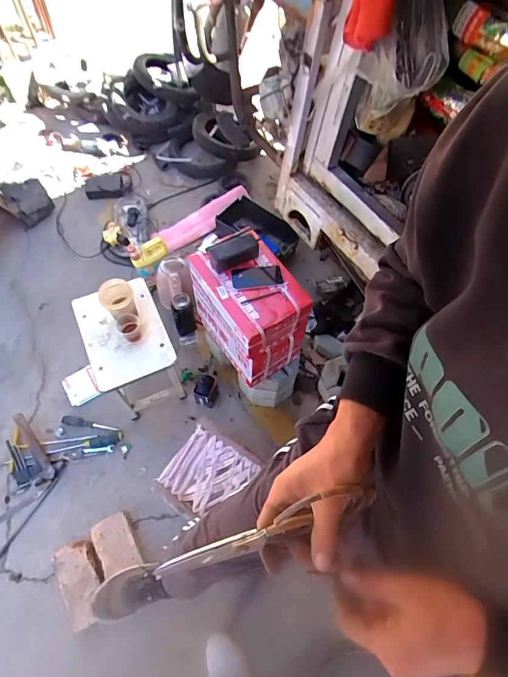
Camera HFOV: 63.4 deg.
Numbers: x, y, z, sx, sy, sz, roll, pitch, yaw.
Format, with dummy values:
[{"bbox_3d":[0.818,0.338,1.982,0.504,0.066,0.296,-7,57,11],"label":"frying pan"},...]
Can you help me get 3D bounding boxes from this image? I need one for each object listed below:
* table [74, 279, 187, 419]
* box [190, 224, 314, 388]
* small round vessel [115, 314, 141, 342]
[{"bbox_3d":[-0.379,0.034,1.334,0.262,0.342,0.331,-21,66,-13],"label":"table"},{"bbox_3d":[-0.010,-0.085,1.211,0.220,0.295,0.318,-31,68,-18],"label":"box"},{"bbox_3d":[-0.361,-0.031,1.185,0.059,0.063,0.061,1,62,-3],"label":"small round vessel"}]

